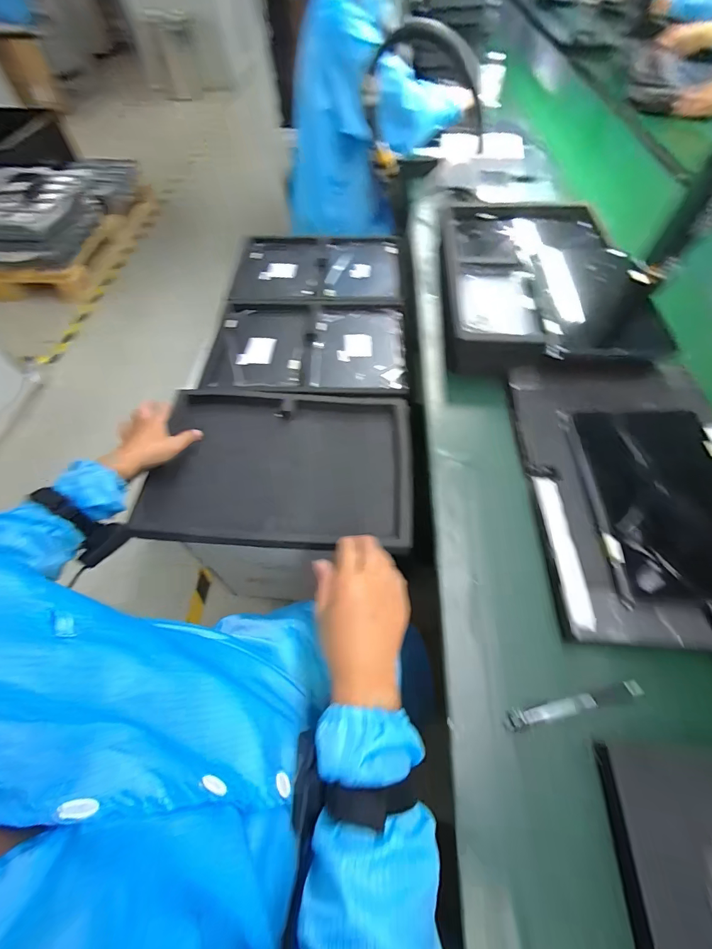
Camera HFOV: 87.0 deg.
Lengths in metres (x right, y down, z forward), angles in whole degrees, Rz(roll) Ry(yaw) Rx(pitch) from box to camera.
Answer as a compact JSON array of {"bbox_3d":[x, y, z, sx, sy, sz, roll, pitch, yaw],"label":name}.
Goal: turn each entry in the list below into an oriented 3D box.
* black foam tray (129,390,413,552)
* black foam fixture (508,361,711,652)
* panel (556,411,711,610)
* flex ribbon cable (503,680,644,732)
[{"bbox_3d":[-0.117,-0.017,0.631,0.417,0.058,0.284,3,59,2],"label":"black foam tray"},{"bbox_3d":[0.351,0.012,0.460,0.267,0.036,0.397,3,59,2],"label":"black foam fixture"},{"bbox_3d":[0.366,0.023,0.435,0.187,0.013,0.242,0,59,1],"label":"panel"},{"bbox_3d":[0.209,0.223,0.362,0.138,0.013,0.016,-10,60,-6],"label":"flex ribbon cable"}]

